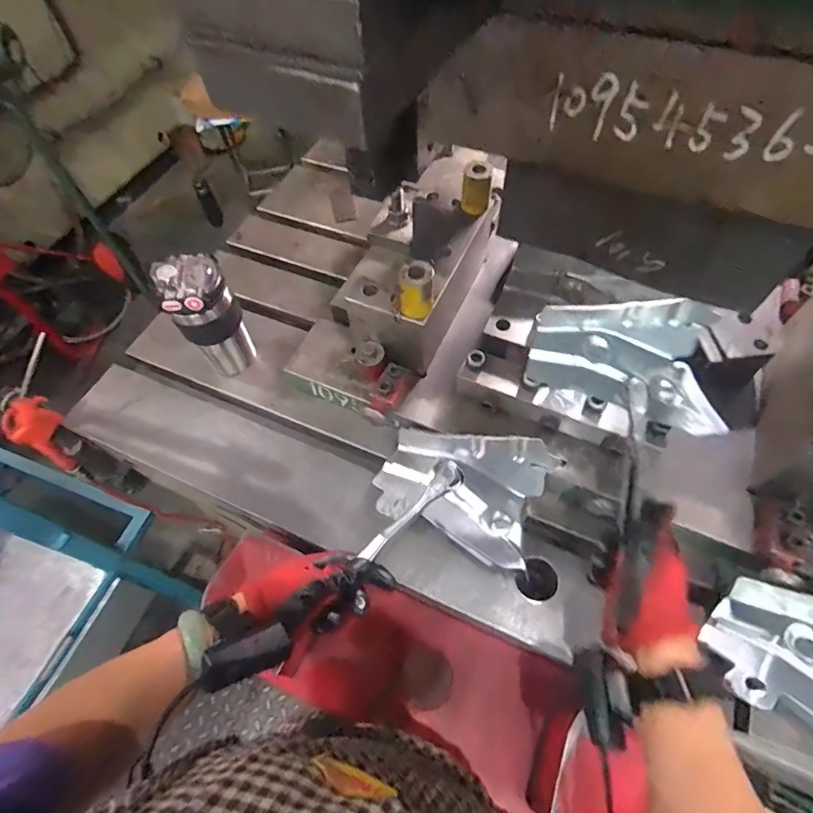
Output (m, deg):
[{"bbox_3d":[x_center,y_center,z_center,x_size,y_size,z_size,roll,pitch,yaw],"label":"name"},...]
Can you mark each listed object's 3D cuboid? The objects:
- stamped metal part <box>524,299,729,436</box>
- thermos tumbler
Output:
[{"bbox_3d":[0.242,-0.049,0.514,0.198,0.068,0.120,6,59,5],"label":"stamped metal part"},{"bbox_3d":[-0.263,-0.113,0.632,0.079,0.189,0.072,-1,59,1],"label":"thermos tumbler"}]

